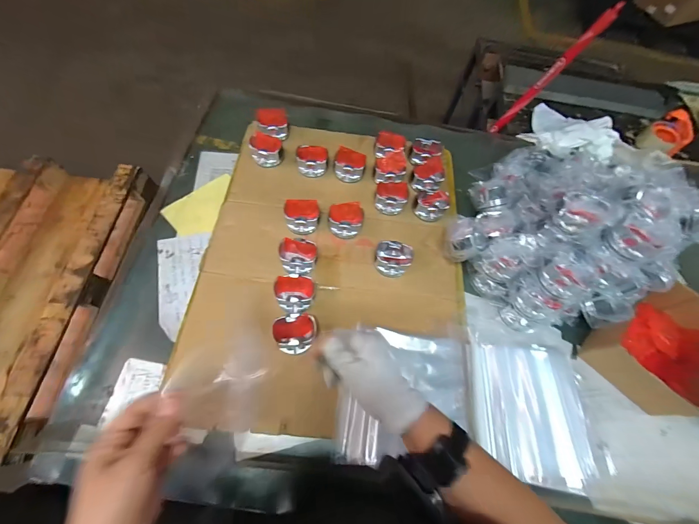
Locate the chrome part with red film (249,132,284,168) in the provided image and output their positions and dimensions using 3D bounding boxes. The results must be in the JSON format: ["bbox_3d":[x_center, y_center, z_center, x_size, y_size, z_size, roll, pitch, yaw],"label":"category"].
[{"bbox_3d":[-0.184,-0.251,0.662,0.071,0.047,0.064,13,62,0],"label":"chrome part with red film"}]

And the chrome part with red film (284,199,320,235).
[{"bbox_3d":[-0.095,-0.088,0.598,0.072,0.054,0.056,-3,63,-8],"label":"chrome part with red film"}]

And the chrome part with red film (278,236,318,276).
[{"bbox_3d":[-0.096,-0.006,0.558,0.070,0.048,0.061,-4,63,-9],"label":"chrome part with red film"}]

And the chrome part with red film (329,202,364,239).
[{"bbox_3d":[-0.007,-0.086,0.603,0.073,0.049,0.064,-8,64,-11],"label":"chrome part with red film"}]

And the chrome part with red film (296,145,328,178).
[{"bbox_3d":[-0.084,-0.222,0.665,0.071,0.060,0.055,4,62,-5],"label":"chrome part with red film"}]

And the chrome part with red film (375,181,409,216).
[{"bbox_3d":[0.089,-0.139,0.637,0.074,0.041,0.060,8,62,-3],"label":"chrome part with red film"}]

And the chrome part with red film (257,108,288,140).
[{"bbox_3d":[-0.176,-0.318,0.682,0.070,0.032,0.079,-8,67,-9],"label":"chrome part with red film"}]

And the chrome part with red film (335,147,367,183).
[{"bbox_3d":[0.001,-0.214,0.668,0.072,0.058,0.052,10,62,-1],"label":"chrome part with red film"}]

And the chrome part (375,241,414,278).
[{"bbox_3d":[0.085,-0.004,0.575,0.076,0.041,0.058,11,62,-1],"label":"chrome part"}]

